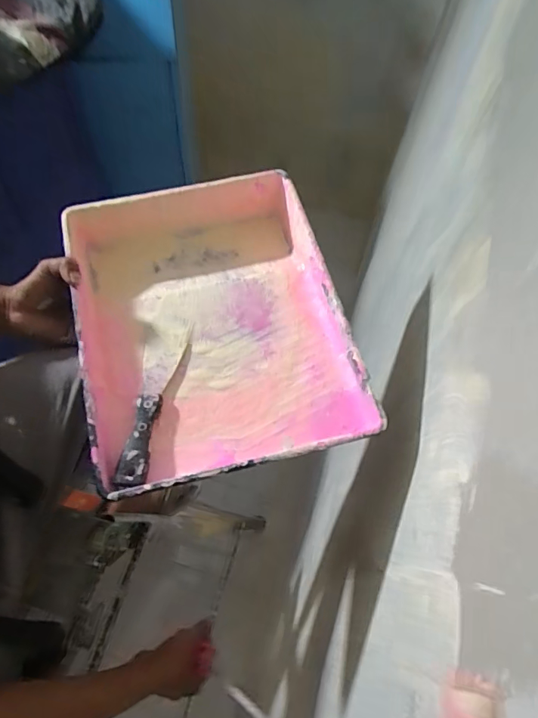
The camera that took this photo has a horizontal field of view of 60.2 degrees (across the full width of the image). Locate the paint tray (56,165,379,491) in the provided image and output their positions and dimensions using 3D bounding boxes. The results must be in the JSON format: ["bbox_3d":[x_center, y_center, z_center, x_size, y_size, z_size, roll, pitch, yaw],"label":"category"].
[{"bbox_3d":[-0.068,-0.047,0.534,0.276,0.083,0.367,-13,63,-10],"label":"paint tray"}]

